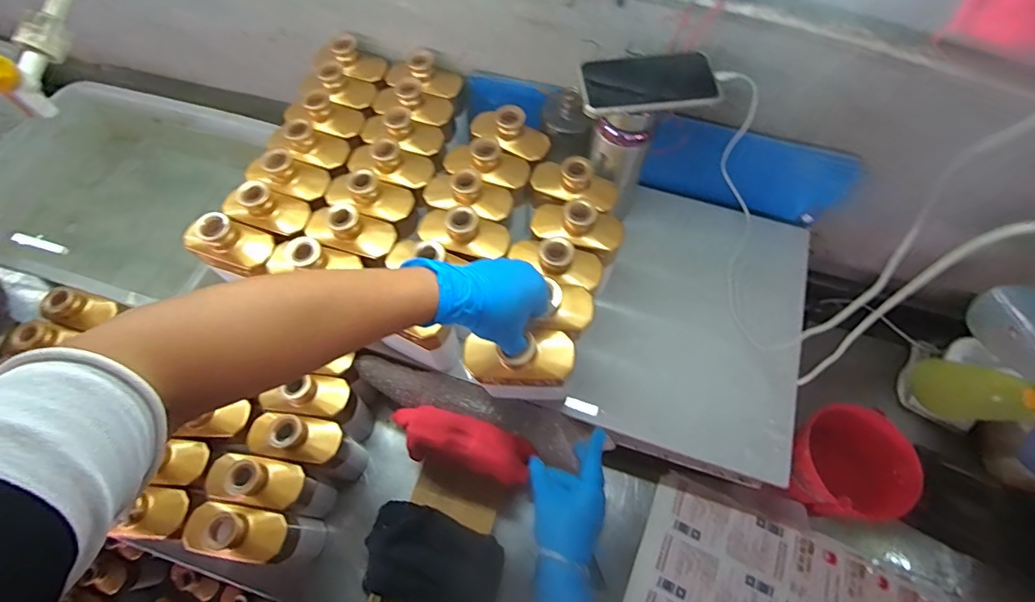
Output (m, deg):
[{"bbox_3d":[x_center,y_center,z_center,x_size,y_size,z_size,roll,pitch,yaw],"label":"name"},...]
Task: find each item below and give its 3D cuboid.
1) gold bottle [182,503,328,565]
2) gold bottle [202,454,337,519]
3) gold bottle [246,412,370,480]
[{"bbox_3d":[-0.320,0.285,0.581,0.110,0.154,0.053,9,66,5],"label":"gold bottle"},{"bbox_3d":[-0.308,0.239,0.607,0.122,0.172,0.059,11,66,6],"label":"gold bottle"},{"bbox_3d":[-0.277,0.196,0.630,0.117,0.171,0.066,12,66,6],"label":"gold bottle"}]

